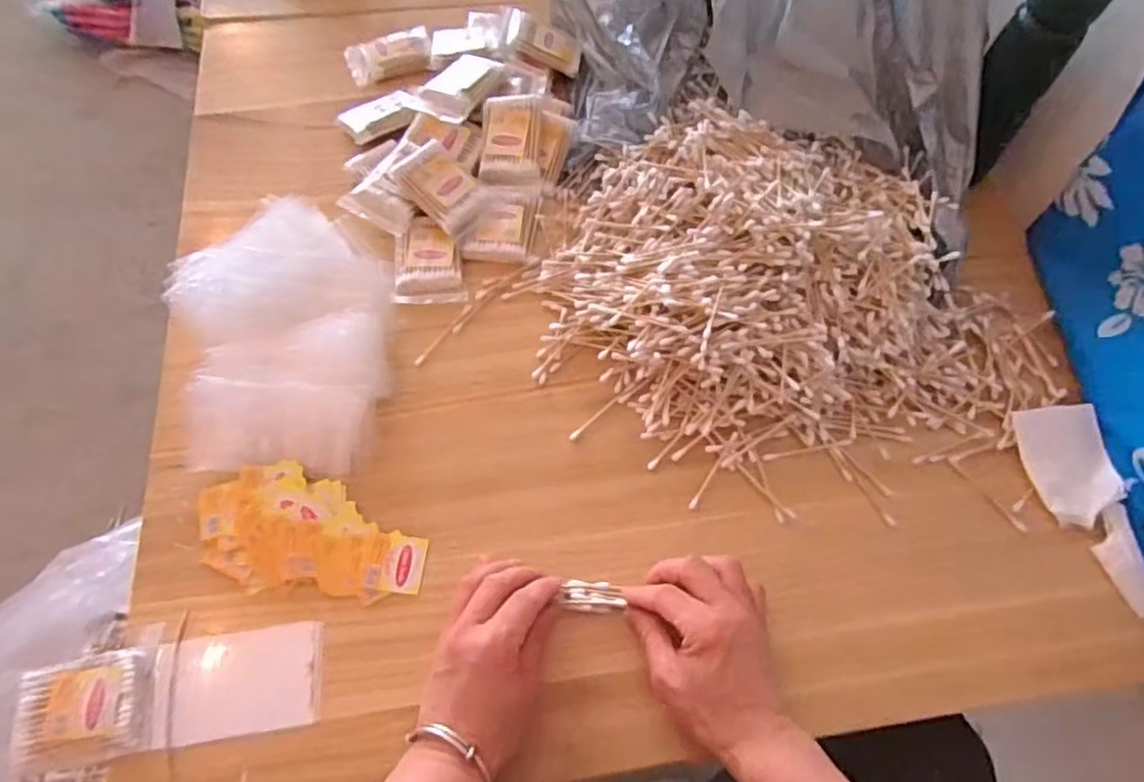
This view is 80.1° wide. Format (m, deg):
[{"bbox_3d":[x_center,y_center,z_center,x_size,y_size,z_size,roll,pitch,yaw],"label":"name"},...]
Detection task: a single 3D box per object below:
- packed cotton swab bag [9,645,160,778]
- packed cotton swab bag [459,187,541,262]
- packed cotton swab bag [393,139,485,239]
[{"bbox_3d":[-0.303,0.199,0.427,0.079,0.020,0.059,-9,65,-5],"label":"packed cotton swab bag"},{"bbox_3d":[-0.060,-0.143,0.583,0.055,0.019,0.070,9,65,4],"label":"packed cotton swab bag"},{"bbox_3d":[-0.110,-0.172,0.576,0.049,0.017,0.078,-43,91,-13],"label":"packed cotton swab bag"}]

